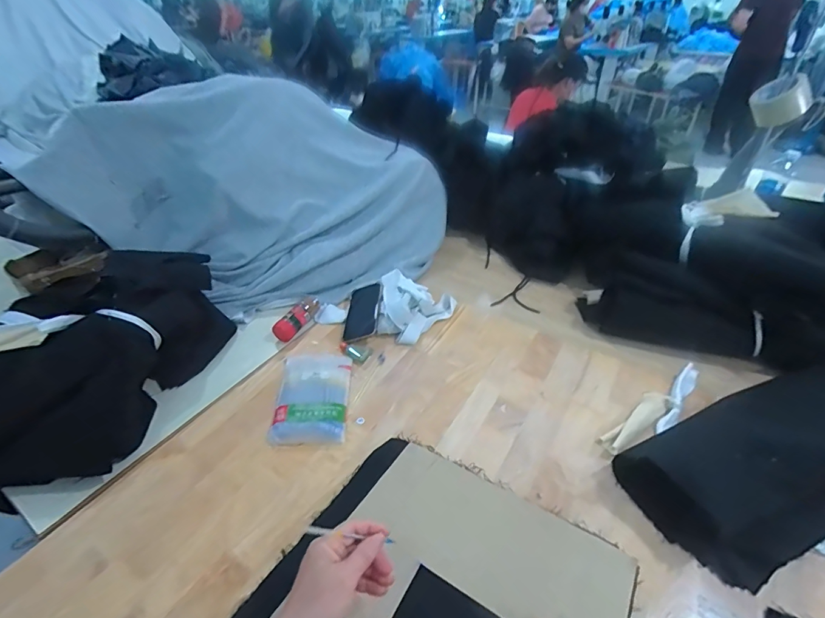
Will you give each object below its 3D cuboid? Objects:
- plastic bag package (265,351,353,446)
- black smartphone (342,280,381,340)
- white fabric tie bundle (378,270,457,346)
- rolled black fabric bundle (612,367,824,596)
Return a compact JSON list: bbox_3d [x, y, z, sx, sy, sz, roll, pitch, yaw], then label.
[{"bbox_3d":[-0.164,0.141,0.690,0.114,0.017,0.187,-3,37,0],"label":"plastic bag package"},{"bbox_3d":[-0.099,0.004,0.821,0.079,0.013,0.134,-16,49,20],"label":"black smartphone"},{"bbox_3d":[0.003,-0.004,0.828,0.146,0.076,0.153,-2,37,1],"label":"white fabric tie bundle"},{"bbox_3d":[0.484,0.187,0.540,0.413,0.086,0.174,-17,40,-18],"label":"rolled black fabric bundle"}]

